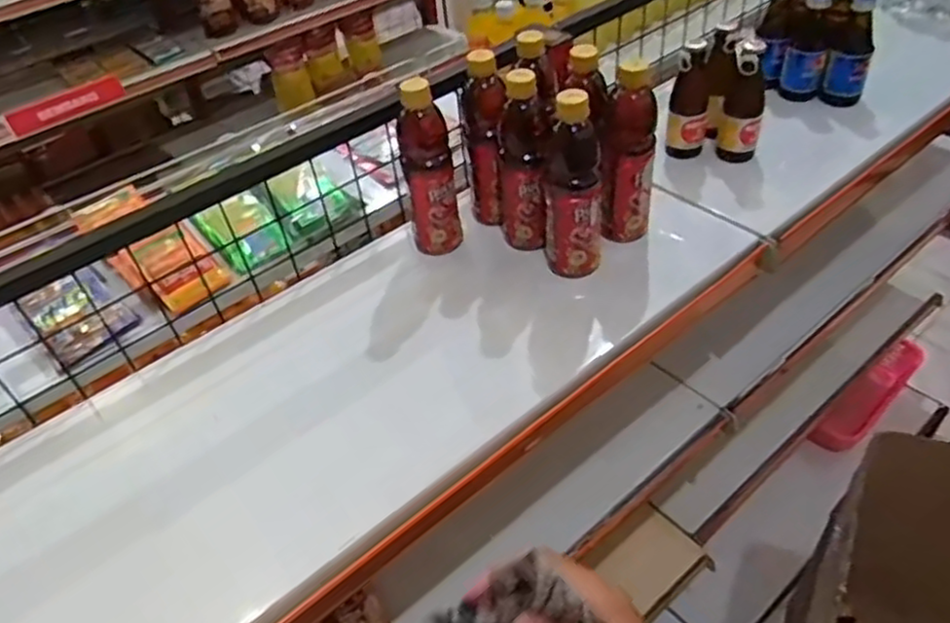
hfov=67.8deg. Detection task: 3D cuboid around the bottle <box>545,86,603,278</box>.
[{"bbox_3d":[0.099,-0.127,0.701,0.056,0.193,0.055,-1,44,6],"label":"bottle"}]

